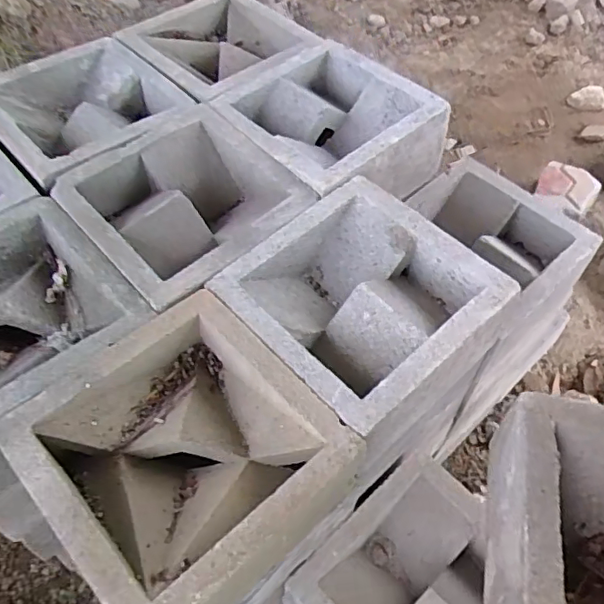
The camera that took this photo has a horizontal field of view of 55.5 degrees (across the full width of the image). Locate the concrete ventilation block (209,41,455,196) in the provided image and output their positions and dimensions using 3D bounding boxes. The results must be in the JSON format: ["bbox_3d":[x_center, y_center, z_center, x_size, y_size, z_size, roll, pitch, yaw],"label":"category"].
[{"bbox_3d":[0.029,-0.198,0.678,0.197,0.097,0.204,-40,64,-21],"label":"concrete ventilation block"}]

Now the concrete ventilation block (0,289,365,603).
[{"bbox_3d":[-0.085,0.113,0.437,0.196,0.068,0.208,-39,64,-21],"label":"concrete ventilation block"}]

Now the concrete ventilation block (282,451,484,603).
[{"bbox_3d":[0.113,0.287,0.564,0.221,0.072,0.187,-41,64,-22],"label":"concrete ventilation block"}]

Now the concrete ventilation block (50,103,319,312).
[{"bbox_3d":[-0.115,-0.092,0.586,0.193,0.079,0.188,-40,64,-21],"label":"concrete ventilation block"}]

